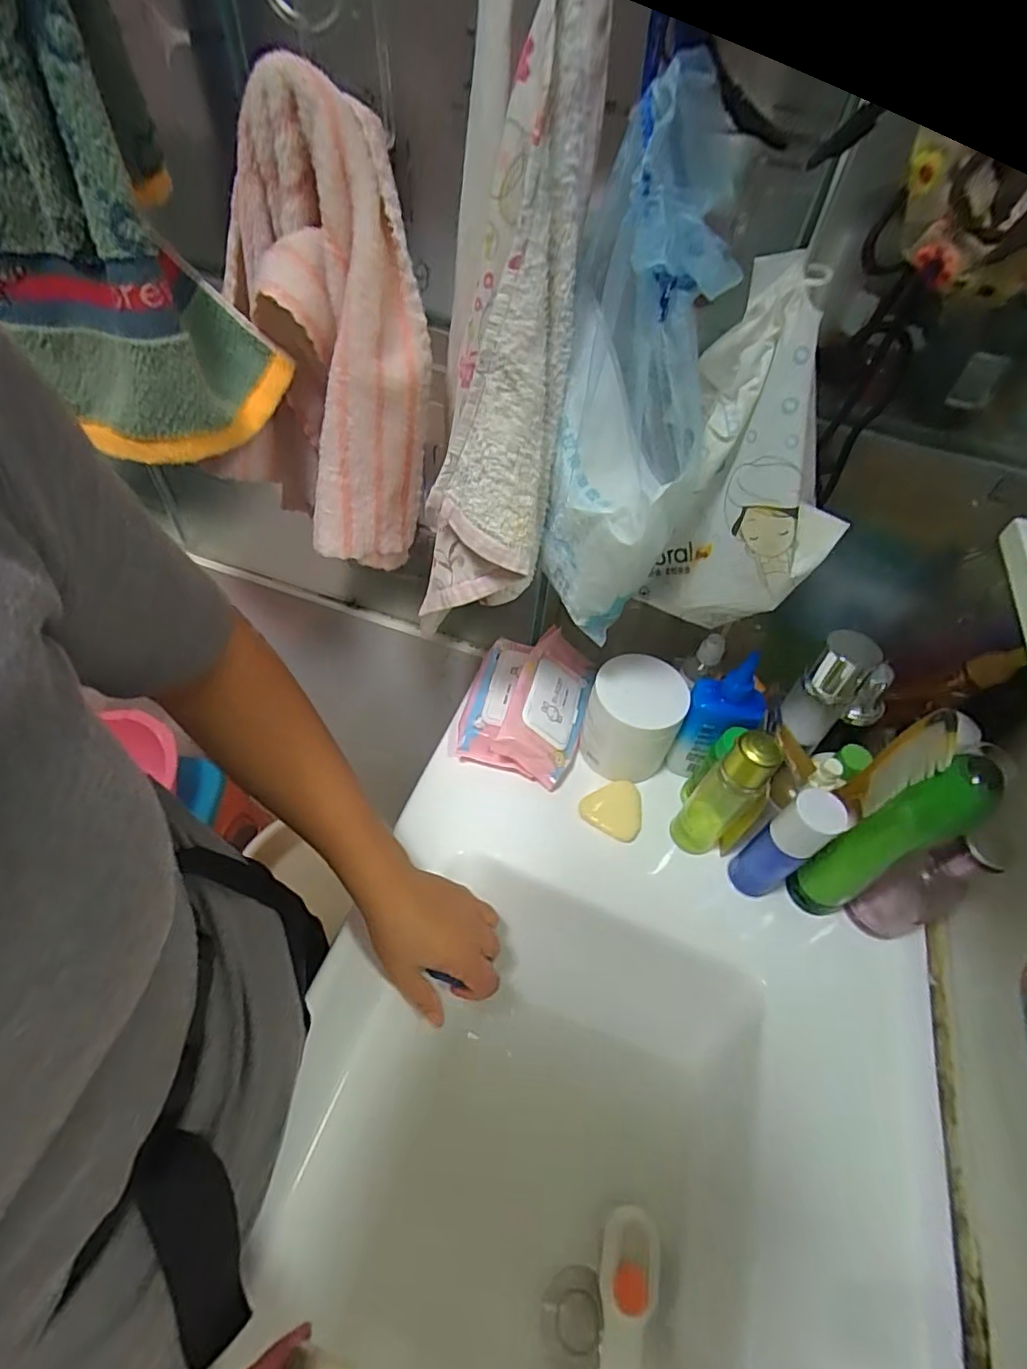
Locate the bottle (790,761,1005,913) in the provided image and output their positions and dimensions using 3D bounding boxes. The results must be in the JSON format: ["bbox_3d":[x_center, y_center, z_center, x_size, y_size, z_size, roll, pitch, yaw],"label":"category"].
[{"bbox_3d":[0.284,0.127,0.451,0.040,0.216,0.044,-27,59,-23],"label":"bottle"}]

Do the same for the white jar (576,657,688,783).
[{"bbox_3d":[0.121,0.035,0.581,0.089,0.092,0.092,3,52,-3],"label":"white jar"}]

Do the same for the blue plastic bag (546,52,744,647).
[{"bbox_3d":[0.079,-0.180,0.378,0.093,0.290,0.122,10,52,2],"label":"blue plastic bag"}]

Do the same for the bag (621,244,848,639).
[{"bbox_3d":[0.164,-0.130,0.393,0.116,0.228,0.052,29,56,17],"label":"bag"}]

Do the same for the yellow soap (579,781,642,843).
[{"bbox_3d":[0.101,0.122,0.571,0.059,0.019,0.053,30,56,17],"label":"yellow soap"}]

